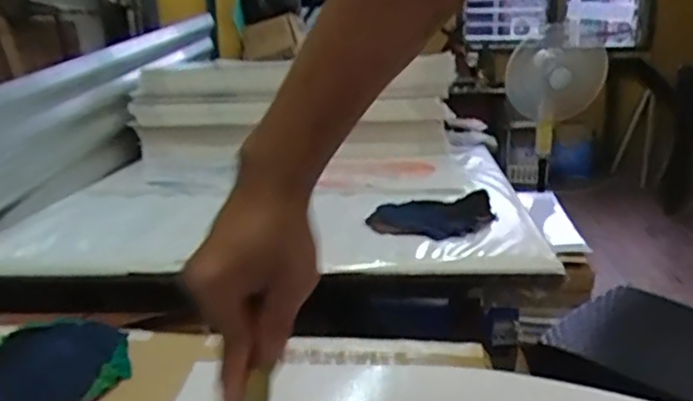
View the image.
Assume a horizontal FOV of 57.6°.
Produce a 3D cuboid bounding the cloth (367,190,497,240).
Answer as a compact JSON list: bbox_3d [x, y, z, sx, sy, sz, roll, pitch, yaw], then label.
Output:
[{"bbox_3d":[0.133,0.026,1.002,0.195,0.034,0.172,1,16,7],"label":"cloth"}]

